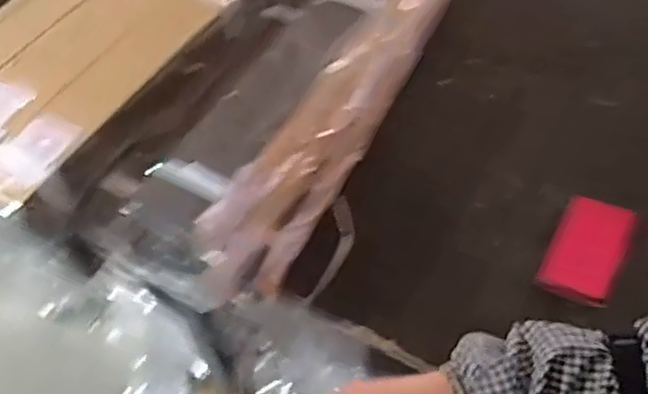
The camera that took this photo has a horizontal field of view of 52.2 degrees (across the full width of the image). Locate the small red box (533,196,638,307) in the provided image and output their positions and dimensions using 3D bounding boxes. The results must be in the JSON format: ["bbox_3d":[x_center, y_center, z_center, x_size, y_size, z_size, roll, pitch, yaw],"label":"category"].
[{"bbox_3d":[0.366,0.069,0.917,0.095,0.019,0.165,24,57,22],"label":"small red box"}]

